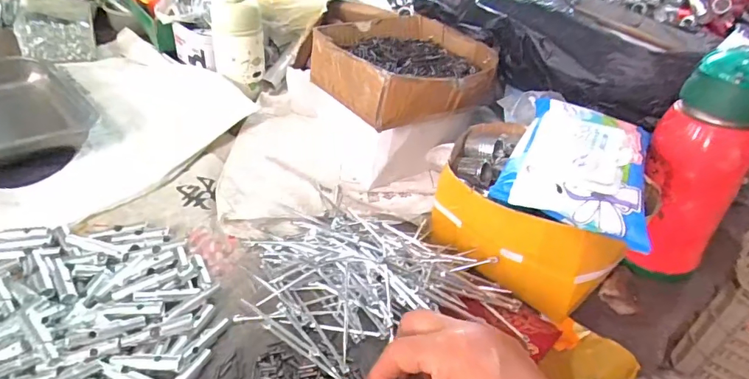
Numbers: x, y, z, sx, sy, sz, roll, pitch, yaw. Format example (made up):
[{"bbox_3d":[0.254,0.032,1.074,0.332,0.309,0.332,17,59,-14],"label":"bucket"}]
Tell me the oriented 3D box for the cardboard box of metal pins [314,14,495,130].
[{"bbox_3d":[0.033,-0.139,0.533,0.176,0.055,0.178,-18,44,-29],"label":"cardboard box of metal pins"}]

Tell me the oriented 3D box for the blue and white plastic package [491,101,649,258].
[{"bbox_3d":[0.172,-0.024,0.391,0.108,0.034,0.152,22,40,19],"label":"blue and white plastic package"}]

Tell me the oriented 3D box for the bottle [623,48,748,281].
[{"bbox_3d":[0.282,-0.015,0.419,0.079,0.195,0.067,27,41,28],"label":"bottle"}]

